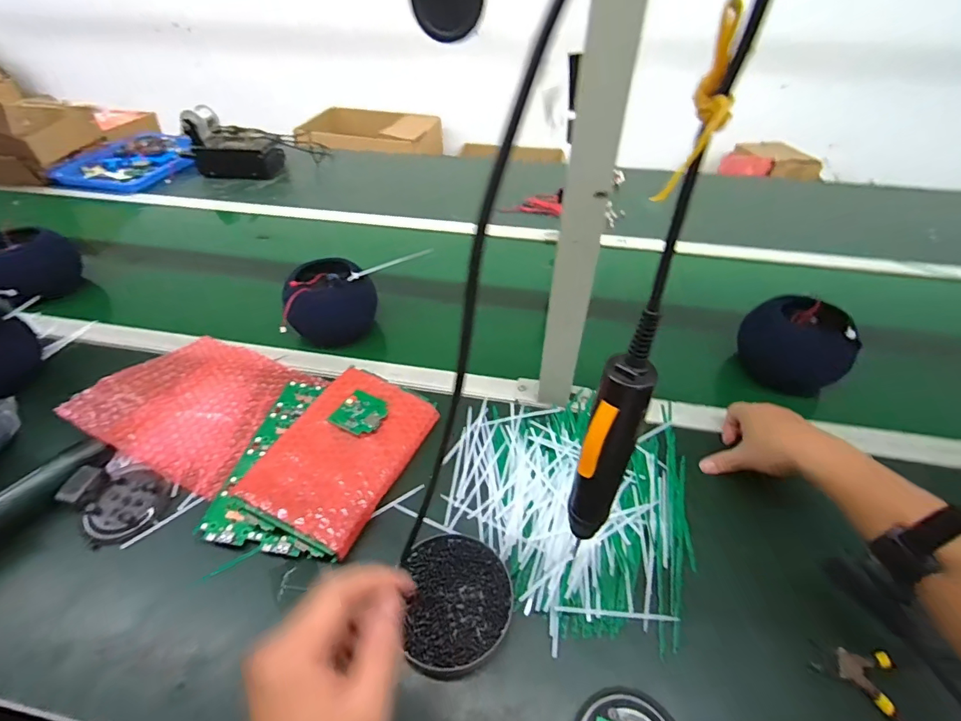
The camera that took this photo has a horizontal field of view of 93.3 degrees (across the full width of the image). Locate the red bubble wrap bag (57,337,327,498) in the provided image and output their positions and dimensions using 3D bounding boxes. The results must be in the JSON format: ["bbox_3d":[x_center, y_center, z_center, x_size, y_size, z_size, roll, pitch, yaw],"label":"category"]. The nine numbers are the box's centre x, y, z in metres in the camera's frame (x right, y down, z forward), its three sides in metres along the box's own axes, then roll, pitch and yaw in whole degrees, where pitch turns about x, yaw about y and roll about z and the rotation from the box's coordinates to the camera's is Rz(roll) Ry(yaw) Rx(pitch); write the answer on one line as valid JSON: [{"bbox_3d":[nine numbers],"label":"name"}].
[{"bbox_3d":[-0.354,0.045,0.575,0.207,0.047,0.197,15,46,15],"label":"red bubble wrap bag"}]

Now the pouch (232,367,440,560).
[{"bbox_3d":[-0.152,0.102,0.519,0.134,0.043,0.204,18,47,18],"label":"pouch"}]

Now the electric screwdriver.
[{"bbox_3d":[0.083,0.065,0.302,0.032,0.215,0.032,19,47,19],"label":"electric screwdriver"}]

